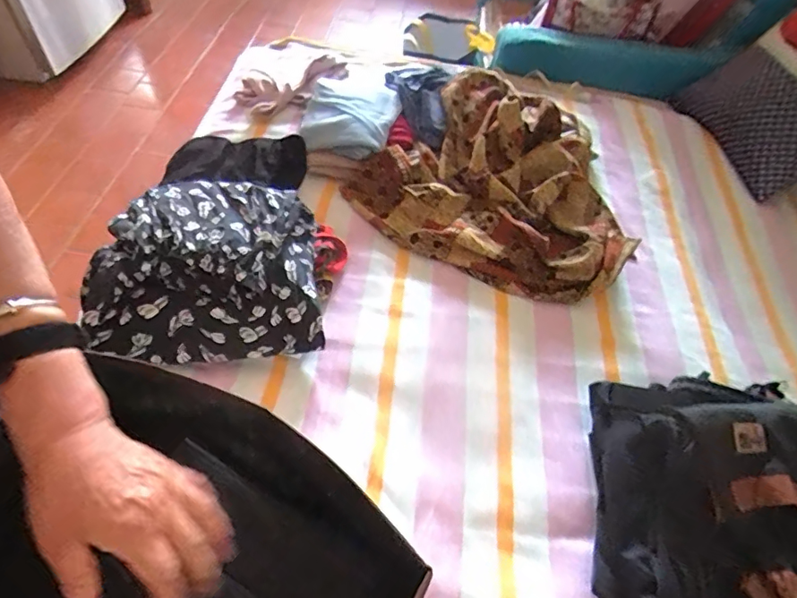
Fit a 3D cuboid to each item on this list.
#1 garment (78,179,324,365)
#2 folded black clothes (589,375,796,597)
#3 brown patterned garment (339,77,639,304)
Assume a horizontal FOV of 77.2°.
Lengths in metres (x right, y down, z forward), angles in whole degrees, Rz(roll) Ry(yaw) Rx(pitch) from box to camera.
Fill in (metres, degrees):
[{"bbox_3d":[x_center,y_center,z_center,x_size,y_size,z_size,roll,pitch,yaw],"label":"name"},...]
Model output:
[{"bbox_3d":[-0.260,-0.045,0.709,0.282,0.136,0.266,-4,53,-9],"label":"garment"},{"bbox_3d":[0.391,0.224,0.562,0.316,0.122,0.327,14,52,5],"label":"folded black clothes"},{"bbox_3d":[0.199,-0.237,0.900,0.473,0.106,0.447,25,54,13],"label":"brown patterned garment"}]

